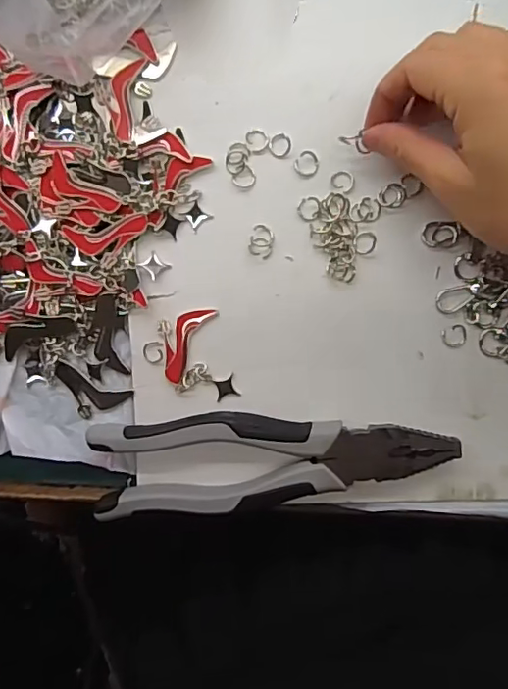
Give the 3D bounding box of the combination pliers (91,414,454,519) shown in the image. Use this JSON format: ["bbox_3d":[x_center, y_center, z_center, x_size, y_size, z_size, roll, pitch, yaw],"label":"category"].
[{"bbox_3d":[0.009,0.062,0.300,0.188,0.022,0.050,-4,93,5],"label":"combination pliers"}]

